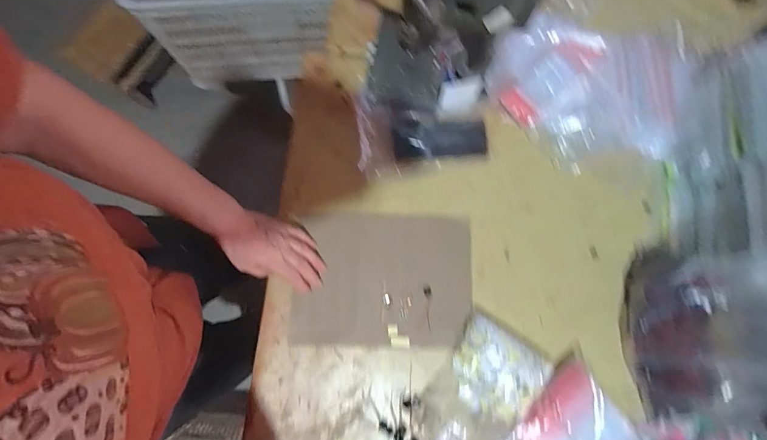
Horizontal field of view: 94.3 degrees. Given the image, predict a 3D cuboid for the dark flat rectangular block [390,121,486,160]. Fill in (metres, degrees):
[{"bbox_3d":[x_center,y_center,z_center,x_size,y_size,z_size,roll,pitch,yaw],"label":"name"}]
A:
[{"bbox_3d":[0.098,-0.140,0.623,0.157,0.016,0.066,-2,79,-1],"label":"dark flat rectangular block"}]

